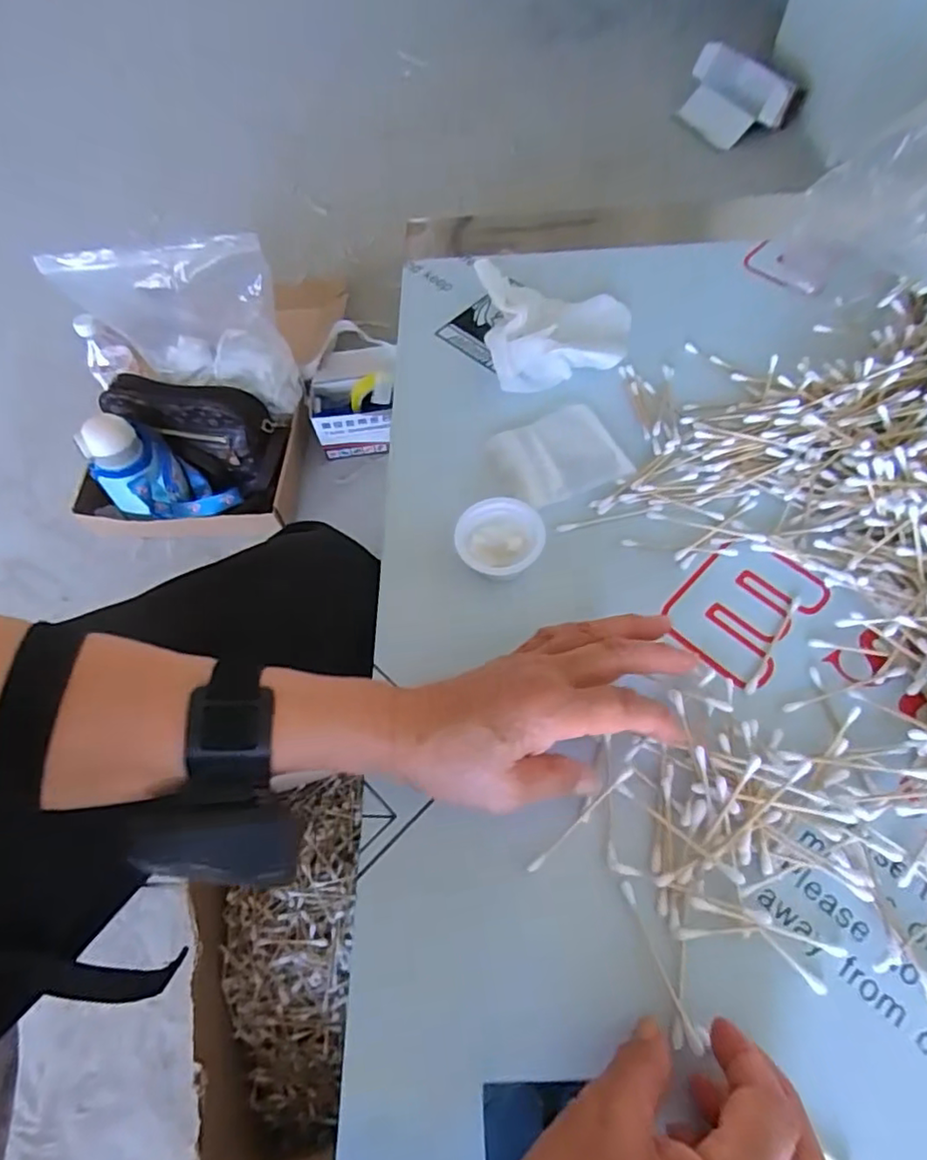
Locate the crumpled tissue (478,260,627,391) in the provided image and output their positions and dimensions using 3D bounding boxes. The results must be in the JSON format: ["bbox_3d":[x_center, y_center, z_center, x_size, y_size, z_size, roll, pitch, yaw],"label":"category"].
[{"bbox_3d":[0.073,-0.208,0.477,0.113,0.026,0.134,-4,63,2],"label":"crumpled tissue"}]

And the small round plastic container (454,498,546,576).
[{"bbox_3d":[0.024,-0.025,0.382,0.052,0.023,0.049,-1,63,3],"label":"small round plastic container"}]

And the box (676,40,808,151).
[{"bbox_3d":[0.603,-1.081,1.369,0.258,0.164,0.054,48,34,14],"label":"box"}]

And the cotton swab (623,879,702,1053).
[{"bbox_3d":[0.093,0.182,0.288,0.005,0.004,0.072,-20,62,-7],"label":"cotton swab"}]

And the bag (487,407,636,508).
[{"bbox_3d":[0.066,-0.087,0.425,0.082,0.005,0.070,-22,64,-8],"label":"bag"}]

